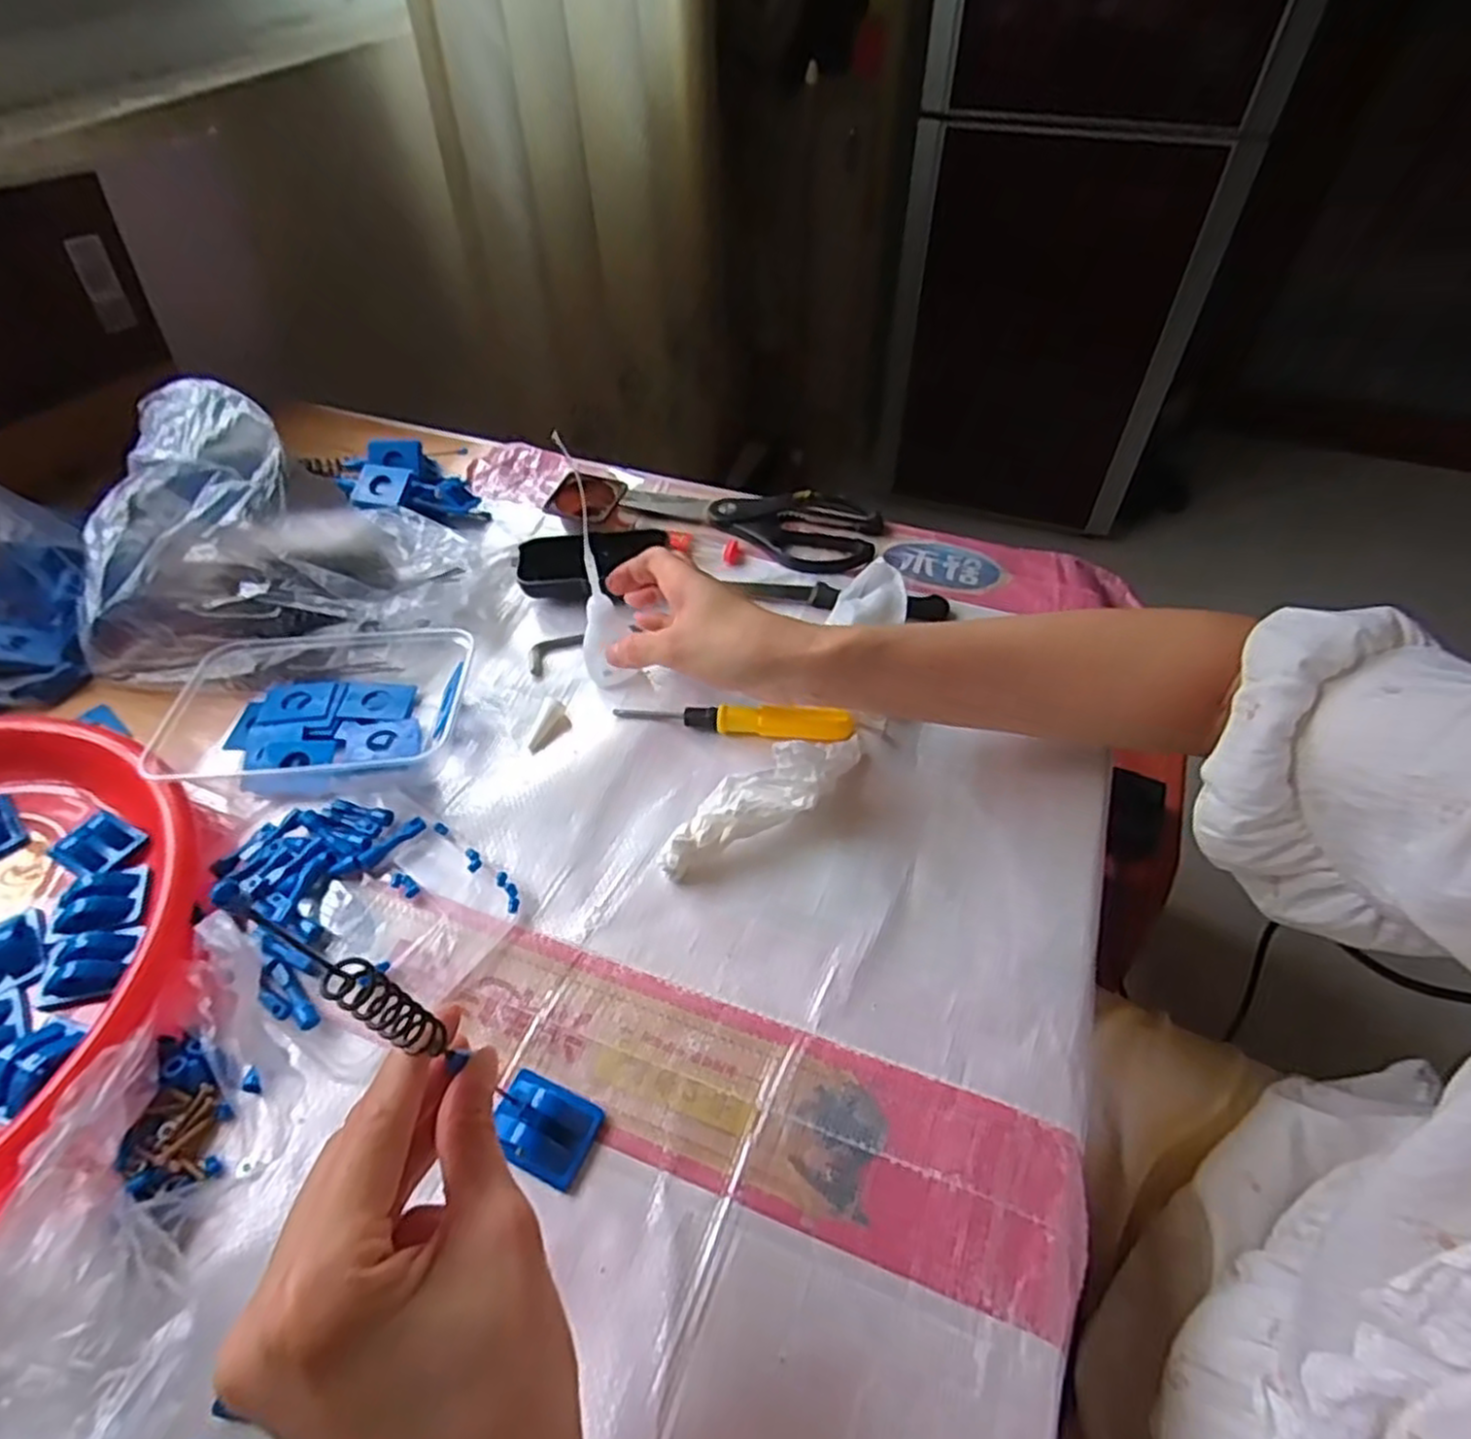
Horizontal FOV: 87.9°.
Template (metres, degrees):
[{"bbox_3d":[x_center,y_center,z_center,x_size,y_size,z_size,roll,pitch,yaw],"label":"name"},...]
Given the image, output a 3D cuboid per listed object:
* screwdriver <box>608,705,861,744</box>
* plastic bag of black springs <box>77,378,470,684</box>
[{"bbox_3d":[-0.001,-0.001,0.460,0.141,0.022,0.013,7,50,6],"label":"screwdriver"},{"bbox_3d":[-0.303,-0.124,0.492,0.221,0.129,0.125,-6,50,-5],"label":"plastic bag of black springs"}]

